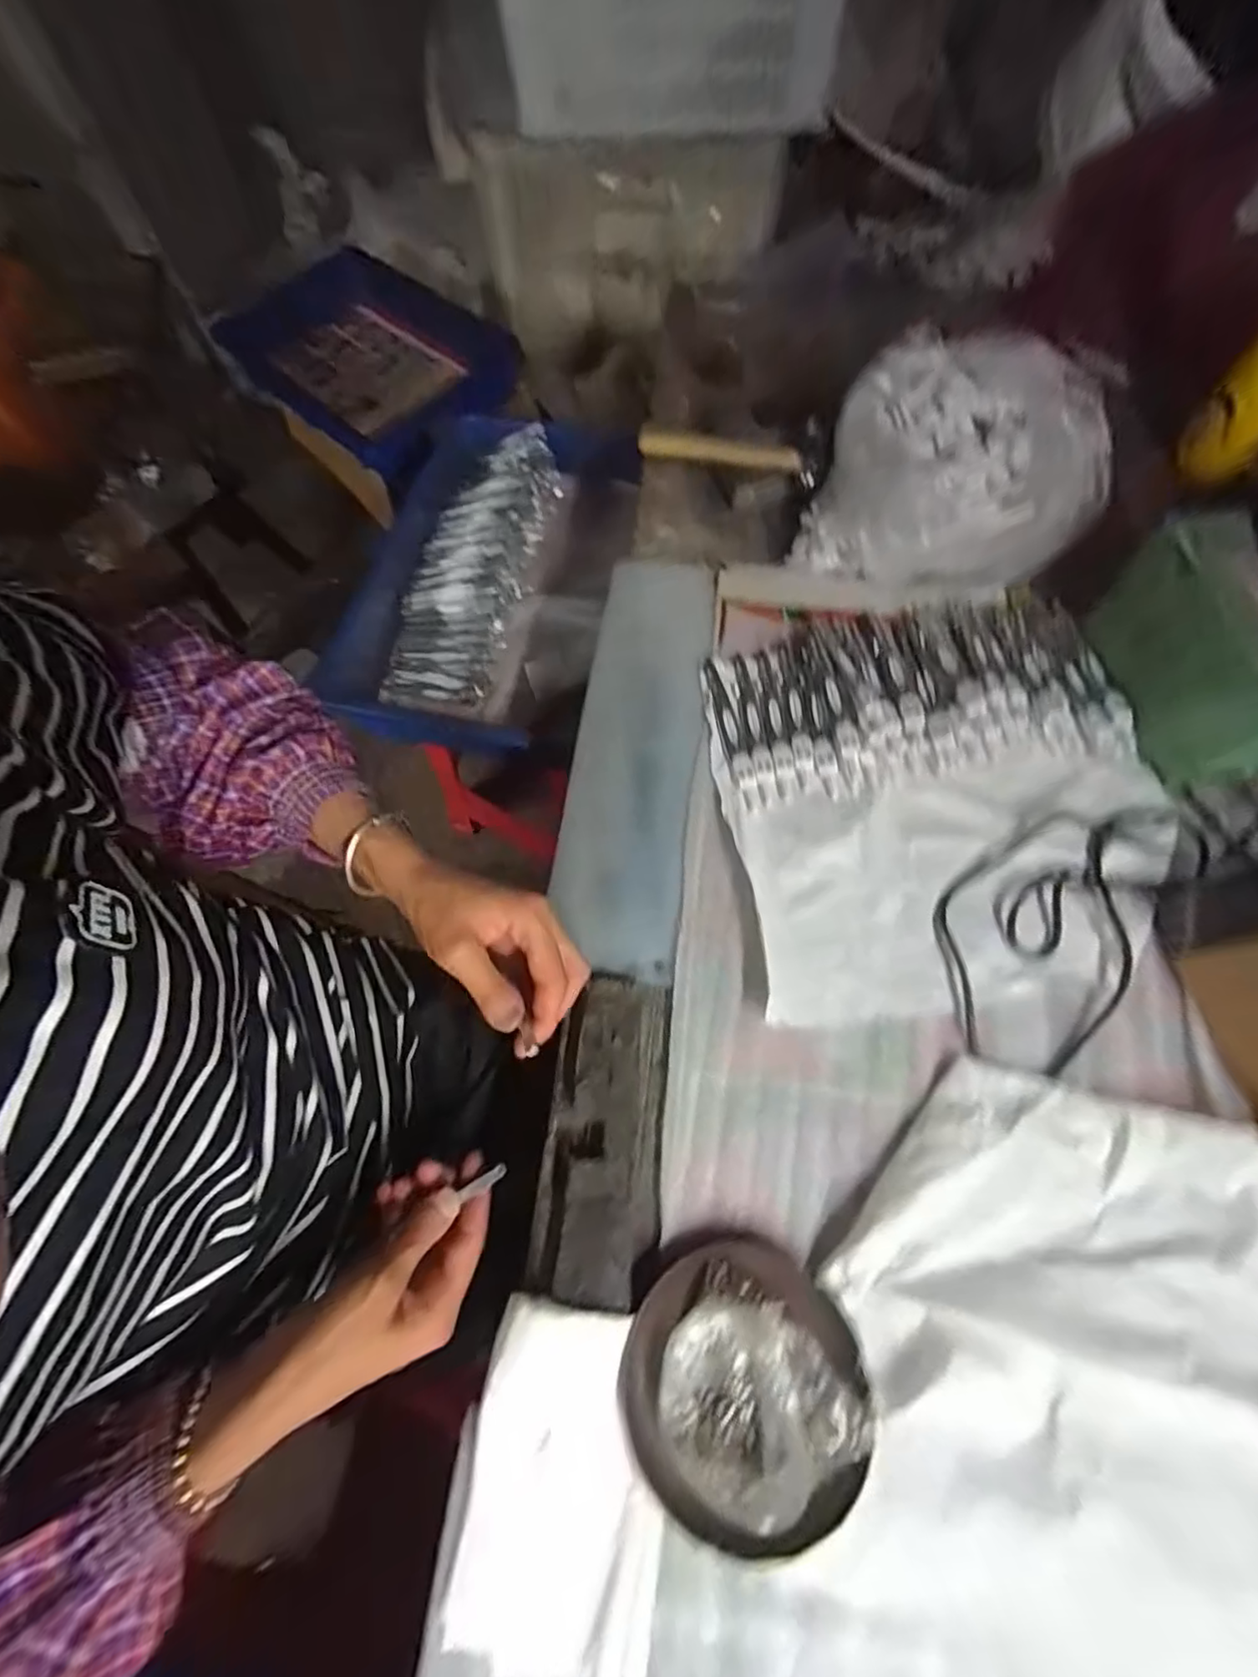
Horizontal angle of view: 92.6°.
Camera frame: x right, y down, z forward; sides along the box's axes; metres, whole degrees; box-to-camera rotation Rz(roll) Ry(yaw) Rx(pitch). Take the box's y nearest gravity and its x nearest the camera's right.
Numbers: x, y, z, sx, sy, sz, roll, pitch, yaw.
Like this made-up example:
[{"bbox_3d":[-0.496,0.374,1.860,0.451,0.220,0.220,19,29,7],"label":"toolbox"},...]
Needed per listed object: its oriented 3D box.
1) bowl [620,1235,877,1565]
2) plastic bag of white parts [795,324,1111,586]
[{"bbox_3d":[0.056,0.265,0.285,0.112,0.035,0.112,0,68,1],"label":"bowl"},{"bbox_3d":[0.259,-0.280,0.466,0.199,0.098,0.165,26,71,11],"label":"plastic bag of white parts"}]

